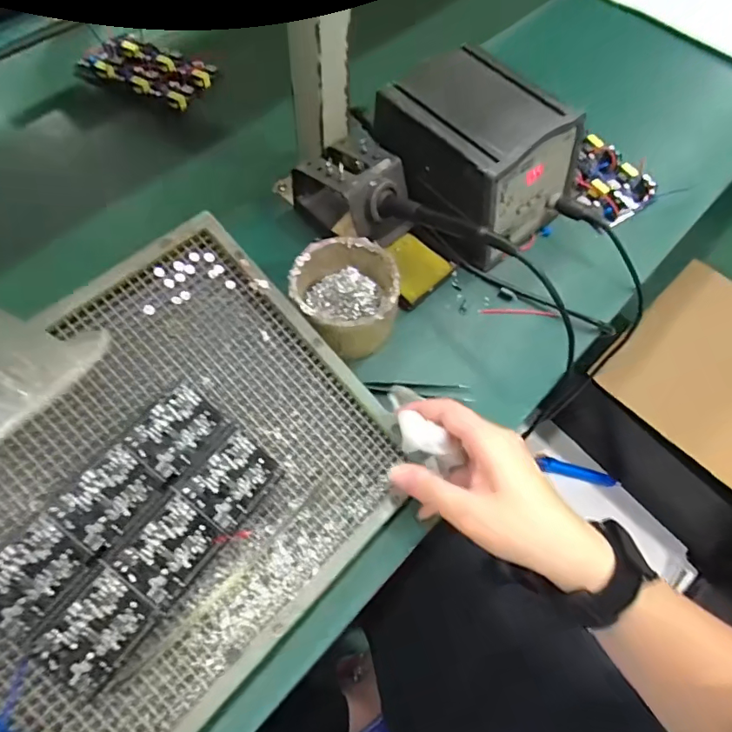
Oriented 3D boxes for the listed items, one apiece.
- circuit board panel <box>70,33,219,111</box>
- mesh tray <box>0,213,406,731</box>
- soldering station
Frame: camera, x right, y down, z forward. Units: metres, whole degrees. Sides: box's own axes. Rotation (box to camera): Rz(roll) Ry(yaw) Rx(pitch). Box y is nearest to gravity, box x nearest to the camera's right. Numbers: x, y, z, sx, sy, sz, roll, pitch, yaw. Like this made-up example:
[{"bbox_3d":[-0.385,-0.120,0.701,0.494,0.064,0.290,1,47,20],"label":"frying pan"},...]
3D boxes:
[{"bbox_3d":[-0.254,-0.343,0.571,0.142,0.019,0.074,20,63,7],"label":"circuit board panel"},{"bbox_3d":[-0.130,0.076,0.303,0.285,0.028,0.235,-43,92,-23],"label":"mesh tray"},{"bbox_3d":[0.102,-0.199,0.464,0.136,0.094,0.162,-38,70,-20],"label":"soldering station"}]

